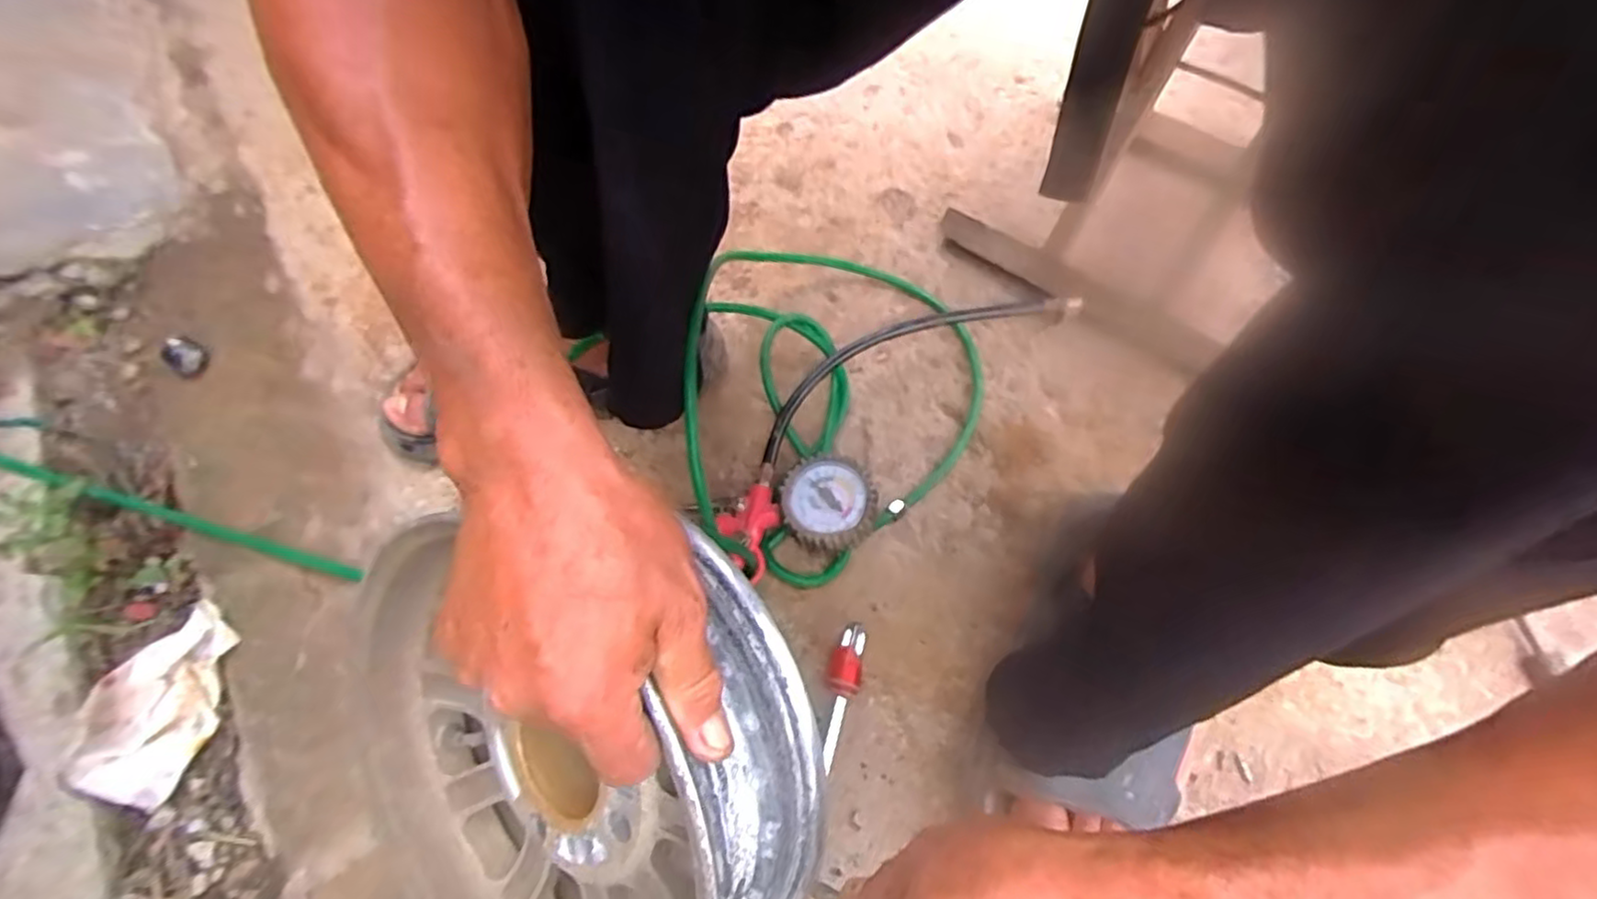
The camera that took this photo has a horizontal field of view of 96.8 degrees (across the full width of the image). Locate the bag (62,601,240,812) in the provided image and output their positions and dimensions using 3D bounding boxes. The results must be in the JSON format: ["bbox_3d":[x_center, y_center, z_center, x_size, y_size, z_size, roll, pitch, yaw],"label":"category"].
[{"bbox_3d":[-0.476,0.184,0.520,0.077,0.031,0.134,7,62,6],"label":"bag"}]

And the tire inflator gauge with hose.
[{"bbox_3d":[0.080,-0.045,0.590,0.128,0.052,0.369,37,69,19],"label":"tire inflator gauge with hose"}]

